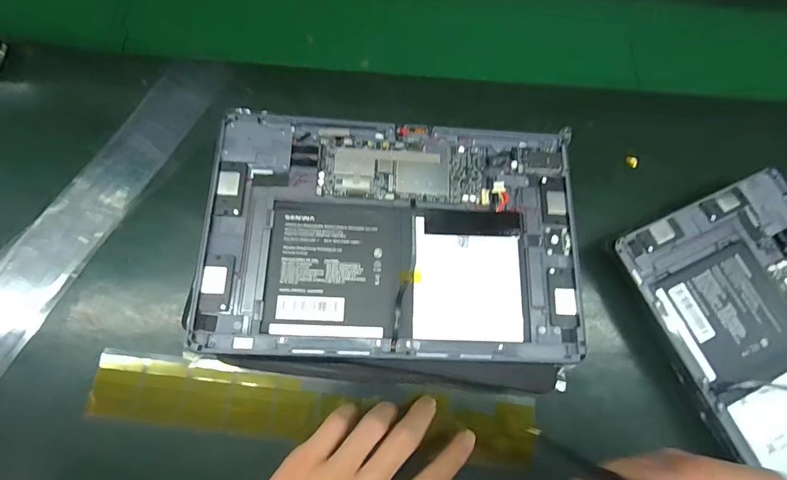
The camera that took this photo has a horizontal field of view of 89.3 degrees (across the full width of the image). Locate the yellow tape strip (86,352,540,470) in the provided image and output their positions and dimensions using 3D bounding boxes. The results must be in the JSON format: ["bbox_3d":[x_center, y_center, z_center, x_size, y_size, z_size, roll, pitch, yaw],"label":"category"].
[{"bbox_3d":[-0.054,0.126,0.294,0.319,0.010,0.042,8,78,-3],"label":"yellow tape strip"}]

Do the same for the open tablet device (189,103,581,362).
[{"bbox_3d":[0.003,-0.005,0.277,0.250,0.016,0.163,3,72,-3],"label":"open tablet device"}]

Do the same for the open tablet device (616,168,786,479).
[{"bbox_3d":[0.299,0.080,0.294,0.173,0.011,0.246,-22,75,-11],"label":"open tablet device"}]

